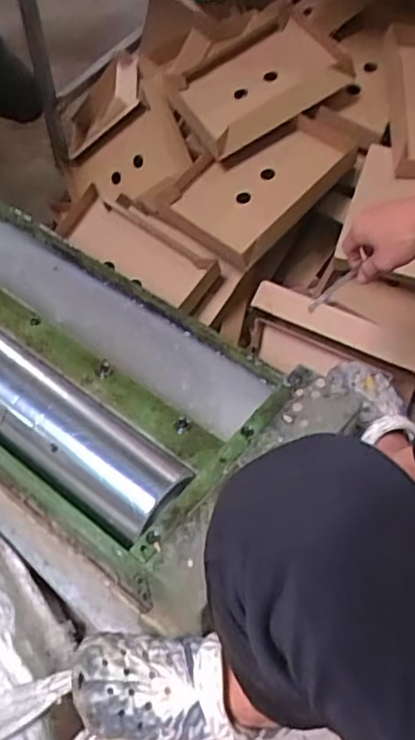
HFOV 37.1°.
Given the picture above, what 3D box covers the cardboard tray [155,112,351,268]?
[{"bbox_3d":[0.097,-0.369,1.197,0.335,0.051,0.239,-45,63,-5],"label":"cardboard tray"}]

